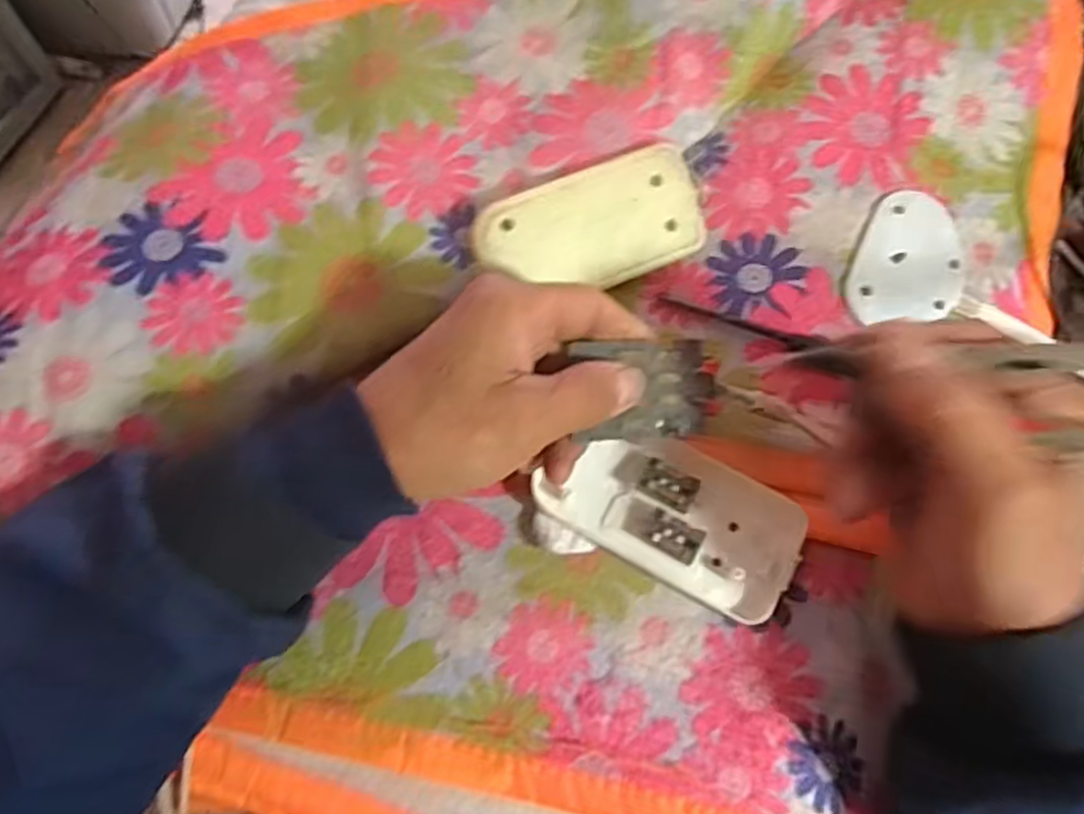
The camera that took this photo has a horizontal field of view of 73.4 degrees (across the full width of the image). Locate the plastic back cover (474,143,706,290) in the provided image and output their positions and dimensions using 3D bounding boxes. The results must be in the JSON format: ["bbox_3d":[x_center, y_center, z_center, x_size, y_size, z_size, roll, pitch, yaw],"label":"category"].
[{"bbox_3d":[0.026,-0.088,0.356,0.116,0.008,0.058,-24,93,-14],"label":"plastic back cover"}]

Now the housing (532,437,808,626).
[{"bbox_3d":[0.058,0.047,0.324,0.111,0.016,0.054,27,67,12],"label":"housing"}]

